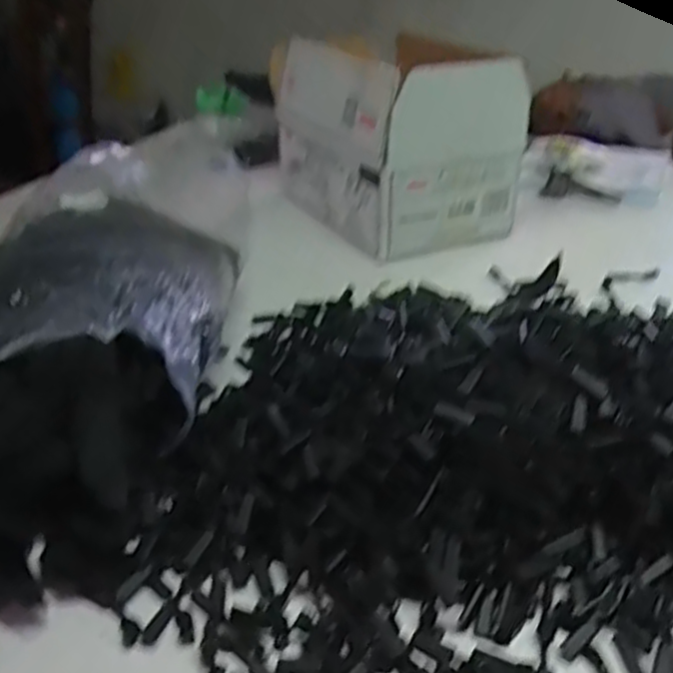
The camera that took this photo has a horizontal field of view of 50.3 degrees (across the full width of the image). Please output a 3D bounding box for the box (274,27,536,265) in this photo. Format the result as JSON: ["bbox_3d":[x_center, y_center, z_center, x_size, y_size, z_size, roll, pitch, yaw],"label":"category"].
[{"bbox_3d":[0.061,-0.241,0.870,0.189,0.196,0.279,-15,34,-22],"label":"box"}]

